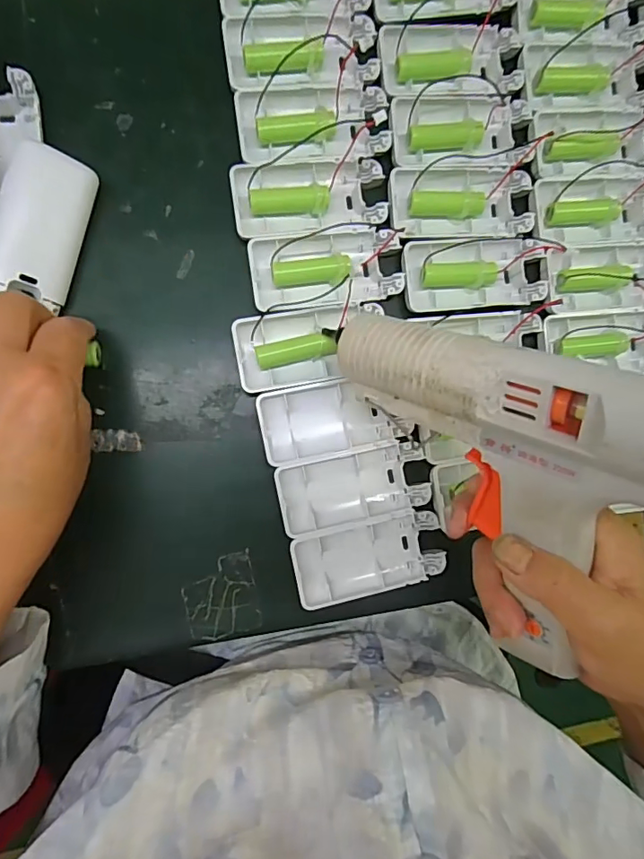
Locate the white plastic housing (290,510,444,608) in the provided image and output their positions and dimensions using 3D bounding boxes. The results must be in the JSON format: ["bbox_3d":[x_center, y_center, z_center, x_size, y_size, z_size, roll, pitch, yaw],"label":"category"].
[{"bbox_3d":[0.029,0.080,0.319,0.093,0.013,0.045,-13,90,-9],"label":"white plastic housing"}]

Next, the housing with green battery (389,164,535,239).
[{"bbox_3d":[0.090,-0.147,0.327,0.092,0.017,0.045,-4,89,-8],"label":"housing with green battery"}]

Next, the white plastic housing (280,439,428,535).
[{"bbox_3d":[0.020,0.035,0.320,0.092,0.015,0.044,-12,90,-9],"label":"white plastic housing"}]

